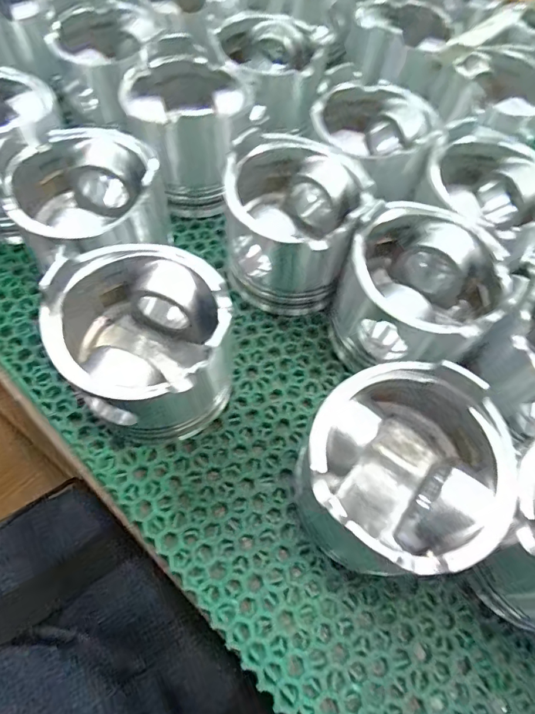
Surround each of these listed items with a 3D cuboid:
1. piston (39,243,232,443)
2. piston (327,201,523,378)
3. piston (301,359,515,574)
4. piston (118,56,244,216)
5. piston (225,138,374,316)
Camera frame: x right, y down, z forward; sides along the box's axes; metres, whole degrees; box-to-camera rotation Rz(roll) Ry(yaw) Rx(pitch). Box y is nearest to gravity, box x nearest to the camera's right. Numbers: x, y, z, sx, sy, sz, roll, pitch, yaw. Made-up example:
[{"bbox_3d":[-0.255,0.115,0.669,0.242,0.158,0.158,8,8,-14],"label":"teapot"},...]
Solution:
[{"bbox_3d":[-0.065,-0.006,0.255,0.089,0.085,0.092,1,64,-2],"label":"piston"},{"bbox_3d":[0.091,-0.038,0.279,0.090,0.082,0.093,2,62,-4],"label":"piston"},{"bbox_3d":[0.064,0.060,0.231,0.090,0.083,0.090,2,62,-4],"label":"piston"},{"bbox_3d":[-0.060,-0.172,0.342,0.088,0.073,0.092,-12,64,-12],"label":"piston"},{"bbox_3d":[0.018,-0.089,0.306,0.091,0.085,0.091,0,62,-4],"label":"piston"}]

